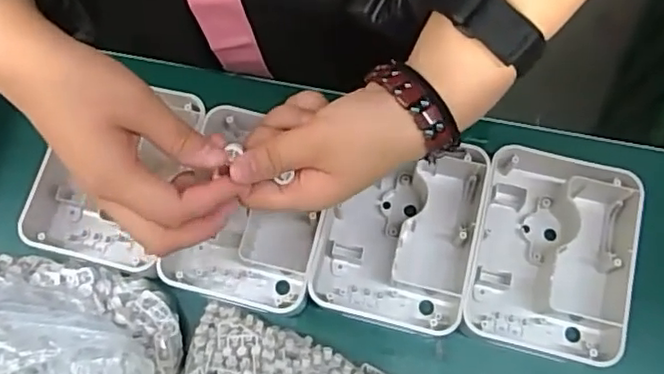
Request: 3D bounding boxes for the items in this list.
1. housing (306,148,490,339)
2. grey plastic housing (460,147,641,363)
[{"bbox_3d":[0.046,0.028,0.423,0.102,0.034,0.127,14,75,6],"label":"housing"},{"bbox_3d":[0.144,0.041,0.411,0.099,0.037,0.131,14,75,6],"label":"grey plastic housing"}]

